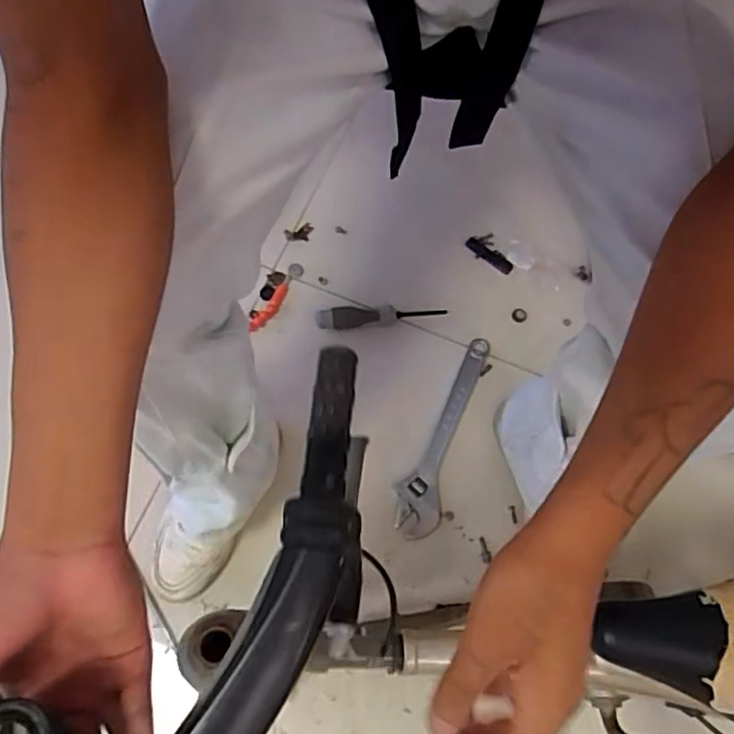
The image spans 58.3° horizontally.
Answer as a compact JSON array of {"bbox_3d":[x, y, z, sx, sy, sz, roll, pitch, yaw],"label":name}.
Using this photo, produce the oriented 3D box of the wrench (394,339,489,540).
[{"bbox_3d":[0.104,0.088,0.880,0.061,0.013,0.283,21,73,8],"label":"wrench"}]

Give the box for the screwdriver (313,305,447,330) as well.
[{"bbox_3d":[0.018,-0.067,0.928,0.179,0.035,0.031,-1,71,0],"label":"screwdriver"}]

